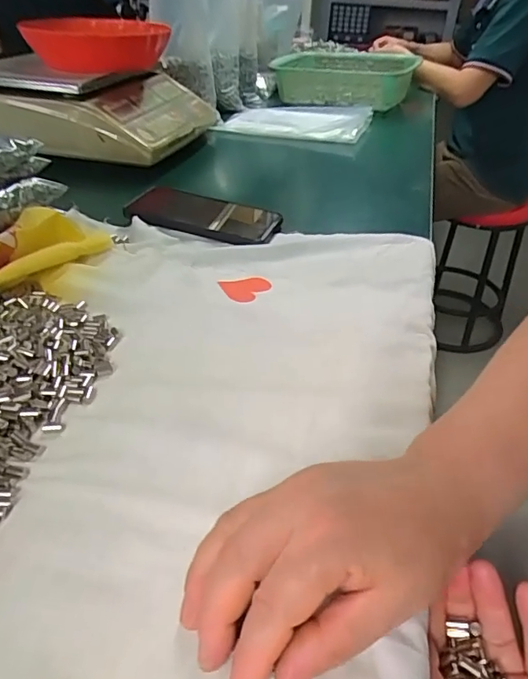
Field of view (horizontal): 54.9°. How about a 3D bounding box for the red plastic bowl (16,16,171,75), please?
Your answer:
[{"bbox_3d":[-0.233,-0.415,0.722,0.185,0.057,0.185,-8,37,-15],"label":"red plastic bowl"}]

